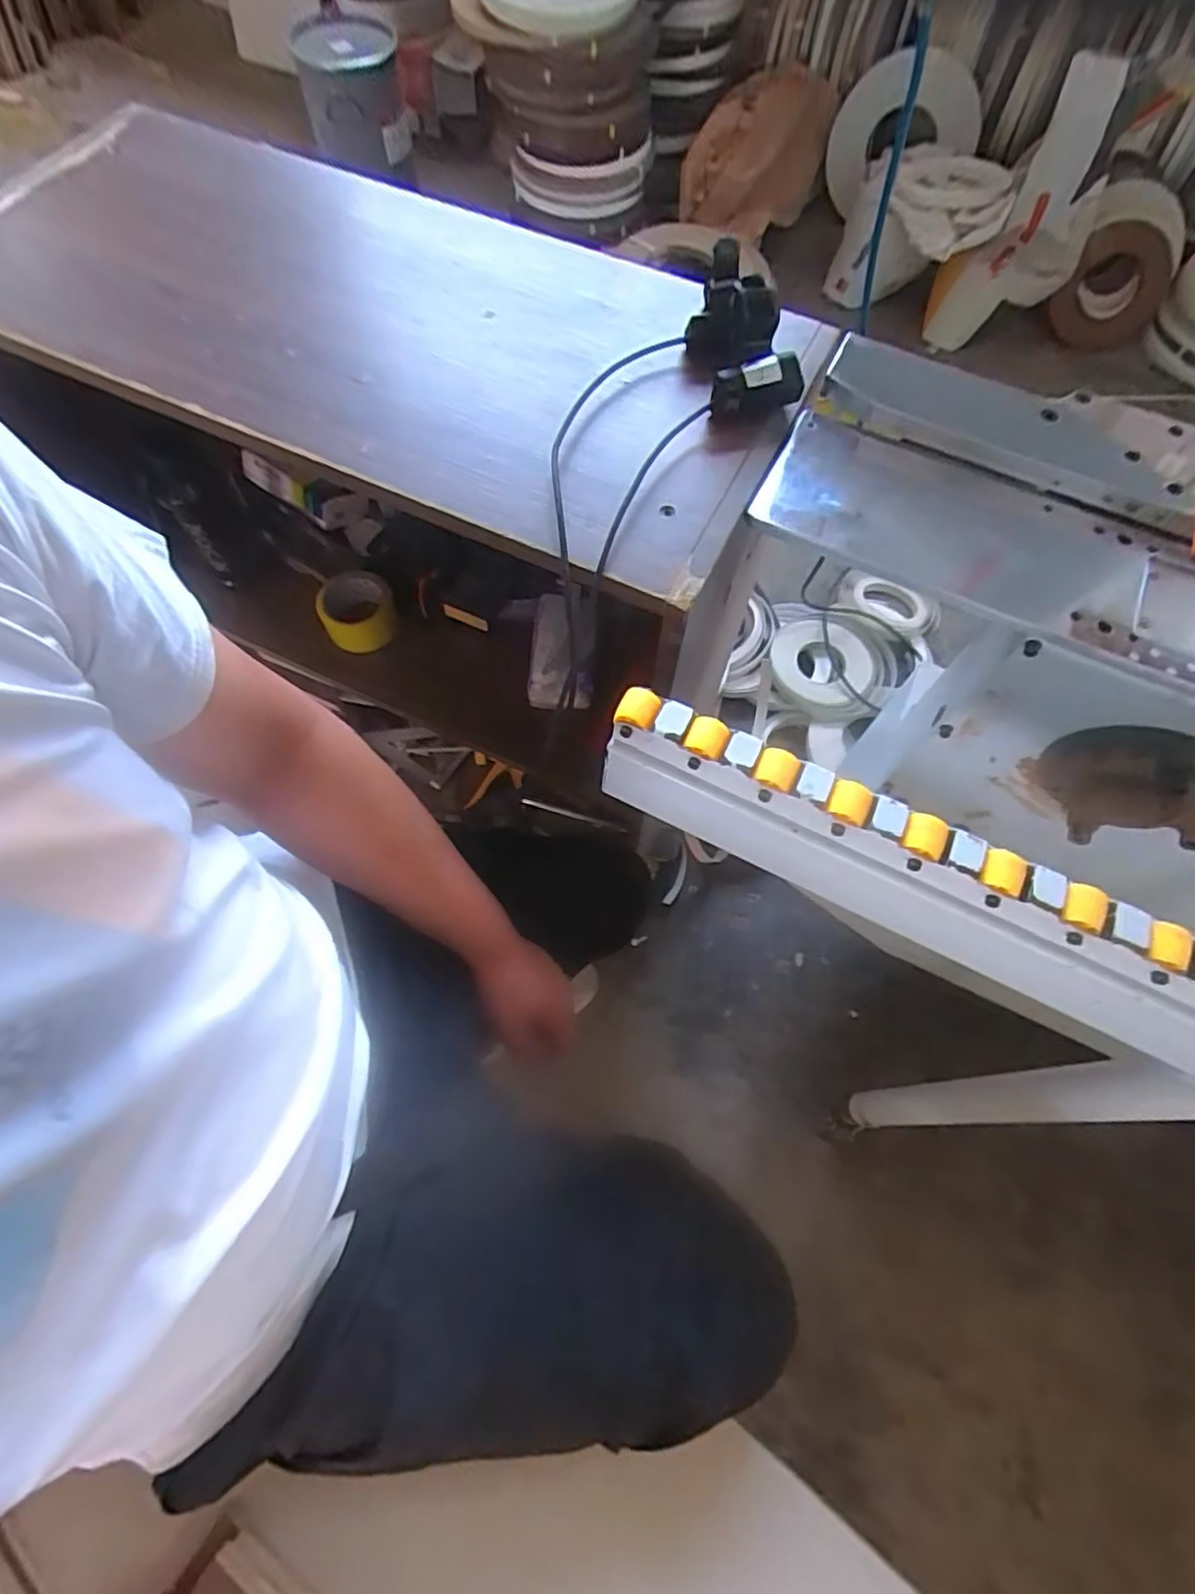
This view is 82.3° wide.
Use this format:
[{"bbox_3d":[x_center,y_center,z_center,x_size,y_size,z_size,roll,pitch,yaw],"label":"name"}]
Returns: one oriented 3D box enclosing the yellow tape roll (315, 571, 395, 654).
[{"bbox_3d":[-0.330,-0.254,0.944,0.094,0.057,0.091,0,63,0],"label":"yellow tape roll"}]

